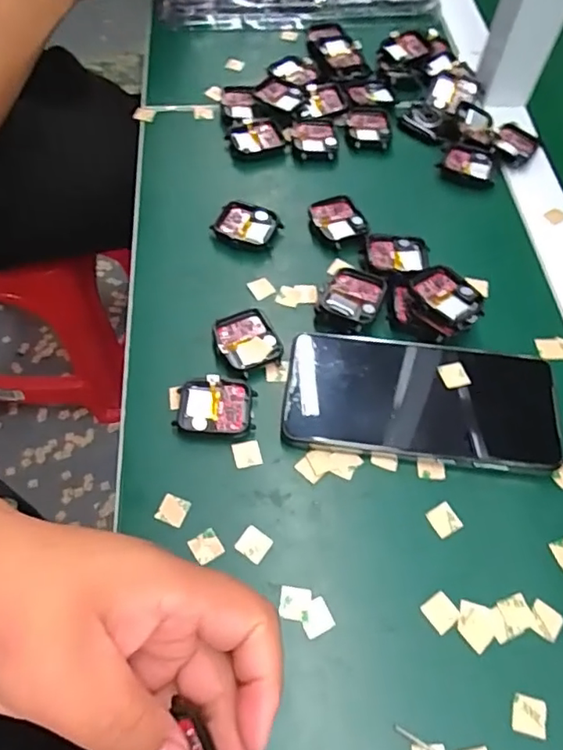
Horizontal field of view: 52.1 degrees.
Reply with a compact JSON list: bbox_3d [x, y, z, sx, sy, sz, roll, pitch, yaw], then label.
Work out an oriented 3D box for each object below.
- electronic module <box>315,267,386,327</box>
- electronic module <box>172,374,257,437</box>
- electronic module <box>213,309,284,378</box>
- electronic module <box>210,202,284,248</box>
[{"bbox_3d":[0.046,-0.051,0.384,0.040,0.018,0.042,25,62,11],"label":"electronic module"},{"bbox_3d":[-0.040,0.020,0.348,0.046,0.010,0.036,4,60,0],"label":"electronic module"},{"bbox_3d":[-0.022,-0.020,0.374,0.037,0.010,0.045,-22,63,-14],"label":"electronic module"},{"bbox_3d":[-0.026,-0.111,0.430,0.046,0.013,0.035,21,61,10],"label":"electronic module"}]

